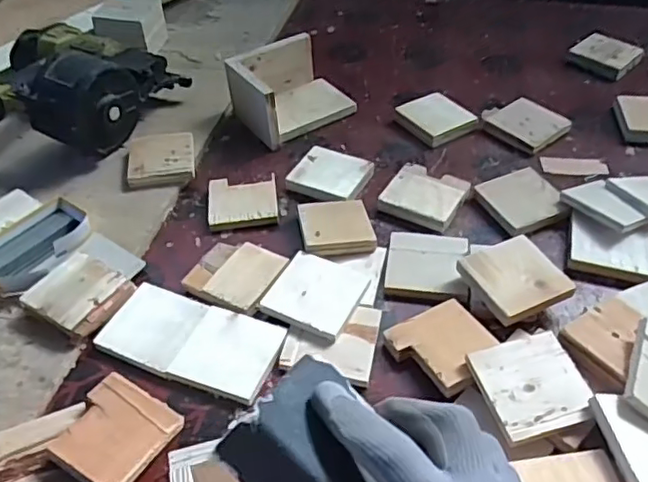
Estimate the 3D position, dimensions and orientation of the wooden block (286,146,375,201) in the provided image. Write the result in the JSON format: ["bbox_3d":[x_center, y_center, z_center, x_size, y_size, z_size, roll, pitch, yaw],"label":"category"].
[{"bbox_3d":[0.008,-0.089,0.804,0.094,0.017,0.083,22,48,19],"label":"wooden block"}]

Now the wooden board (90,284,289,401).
[{"bbox_3d":[-0.135,0.103,0.626,0.174,0.017,0.089,16,46,11],"label":"wooden board"}]

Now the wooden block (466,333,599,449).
[{"bbox_3d":[0.186,0.127,0.549,0.090,0.016,0.091,-11,46,-13],"label":"wooden block"}]

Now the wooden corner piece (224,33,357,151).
[{"bbox_3d":[-0.050,-0.230,0.908,0.162,0.080,0.132,-25,51,-24],"label":"wooden corner piece"}]

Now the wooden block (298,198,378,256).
[{"bbox_3d":[0.015,-0.019,0.721,0.081,0.017,0.080,-5,45,-8],"label":"wooden block"}]

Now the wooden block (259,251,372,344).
[{"bbox_3d":[-0.008,0.058,0.650,0.089,0.015,0.089,21,48,18],"label":"wooden block"}]

